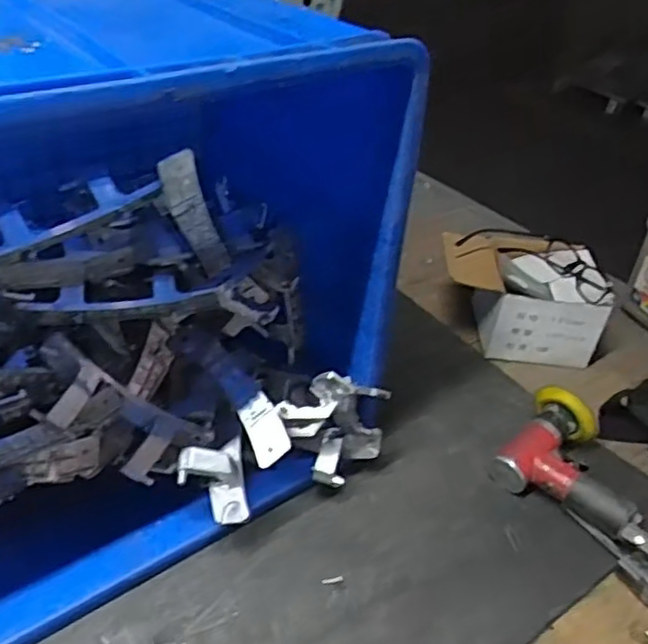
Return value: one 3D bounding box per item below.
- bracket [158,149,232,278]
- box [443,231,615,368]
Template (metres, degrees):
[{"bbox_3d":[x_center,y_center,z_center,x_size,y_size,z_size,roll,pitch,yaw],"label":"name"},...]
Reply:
[{"bbox_3d":[-0.107,-0.088,0.556,0.033,0.105,0.017,-5,31,24],"label":"bracket"},{"bbox_3d":[0.249,-0.042,0.871,0.188,0.109,0.153,5,36,-1],"label":"box"}]

